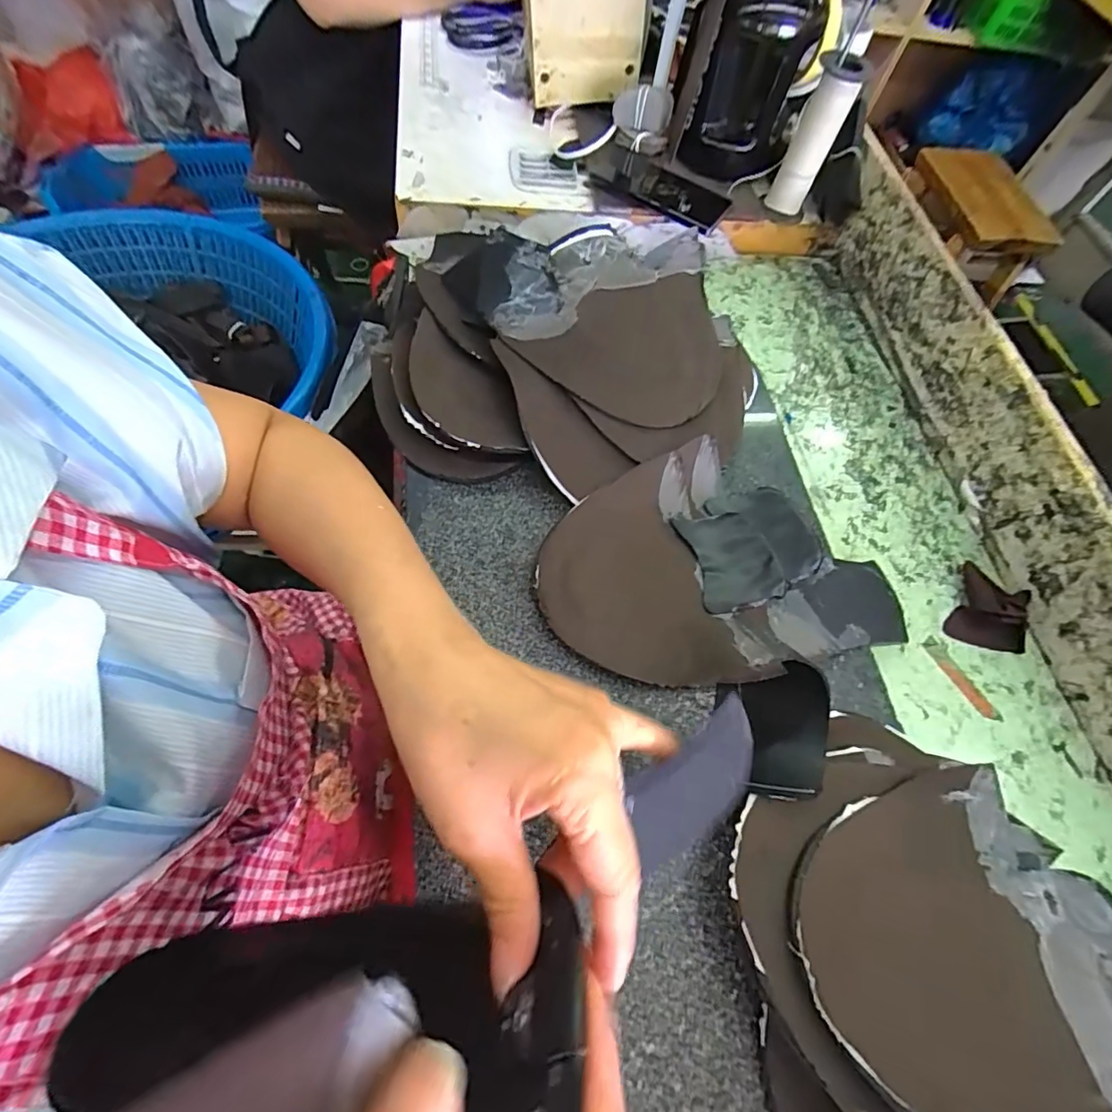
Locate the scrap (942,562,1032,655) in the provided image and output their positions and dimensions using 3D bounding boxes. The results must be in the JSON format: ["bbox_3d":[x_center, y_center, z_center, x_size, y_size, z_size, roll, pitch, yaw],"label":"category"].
[{"bbox_3d":[0.373,0.045,0.440,0.059,0.025,0.072,32,64,9],"label":"scrap"}]

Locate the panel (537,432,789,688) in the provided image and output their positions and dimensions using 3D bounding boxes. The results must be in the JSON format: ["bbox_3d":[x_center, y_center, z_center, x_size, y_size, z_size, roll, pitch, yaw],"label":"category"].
[{"bbox_3d":[0.063,0.000,0.378,0.154,0.047,0.195,-2,64,-8],"label":"panel"}]

